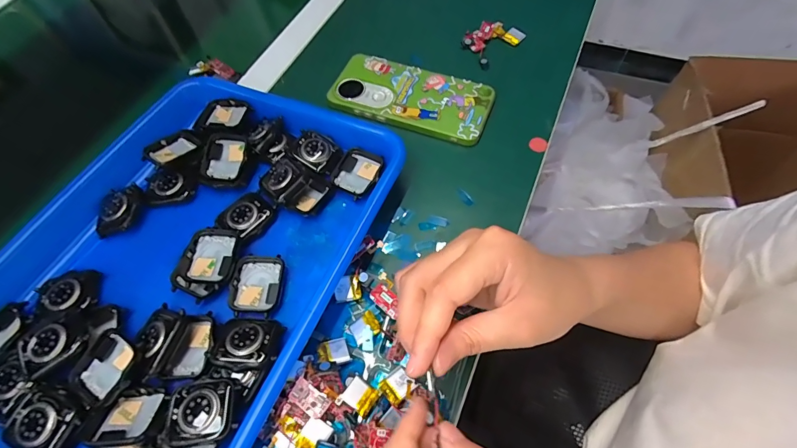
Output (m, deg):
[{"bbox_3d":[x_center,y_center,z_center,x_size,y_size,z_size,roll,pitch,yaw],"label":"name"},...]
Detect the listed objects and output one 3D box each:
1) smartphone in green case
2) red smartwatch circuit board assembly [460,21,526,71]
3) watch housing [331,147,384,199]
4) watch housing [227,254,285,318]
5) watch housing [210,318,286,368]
[{"bbox_3d":[0.013,-0.130,0.401,0.158,0.009,0.074,19,64,14],"label":"smartphone in green case"},{"bbox_3d":[0.102,-0.206,0.443,0.061,0.013,0.049,-37,65,-16],"label":"red smartwatch circuit board assembly"},{"bbox_3d":[-0.035,-0.044,0.341,0.039,0.007,0.044,23,65,15],"label":"watch housing"},{"bbox_3d":[-0.105,0.045,0.293,0.035,0.009,0.045,-1,61,3],"label":"watch housing"},{"bbox_3d":[-0.101,0.080,0.267,0.041,0.010,0.034,7,45,-1],"label":"watch housing"}]

